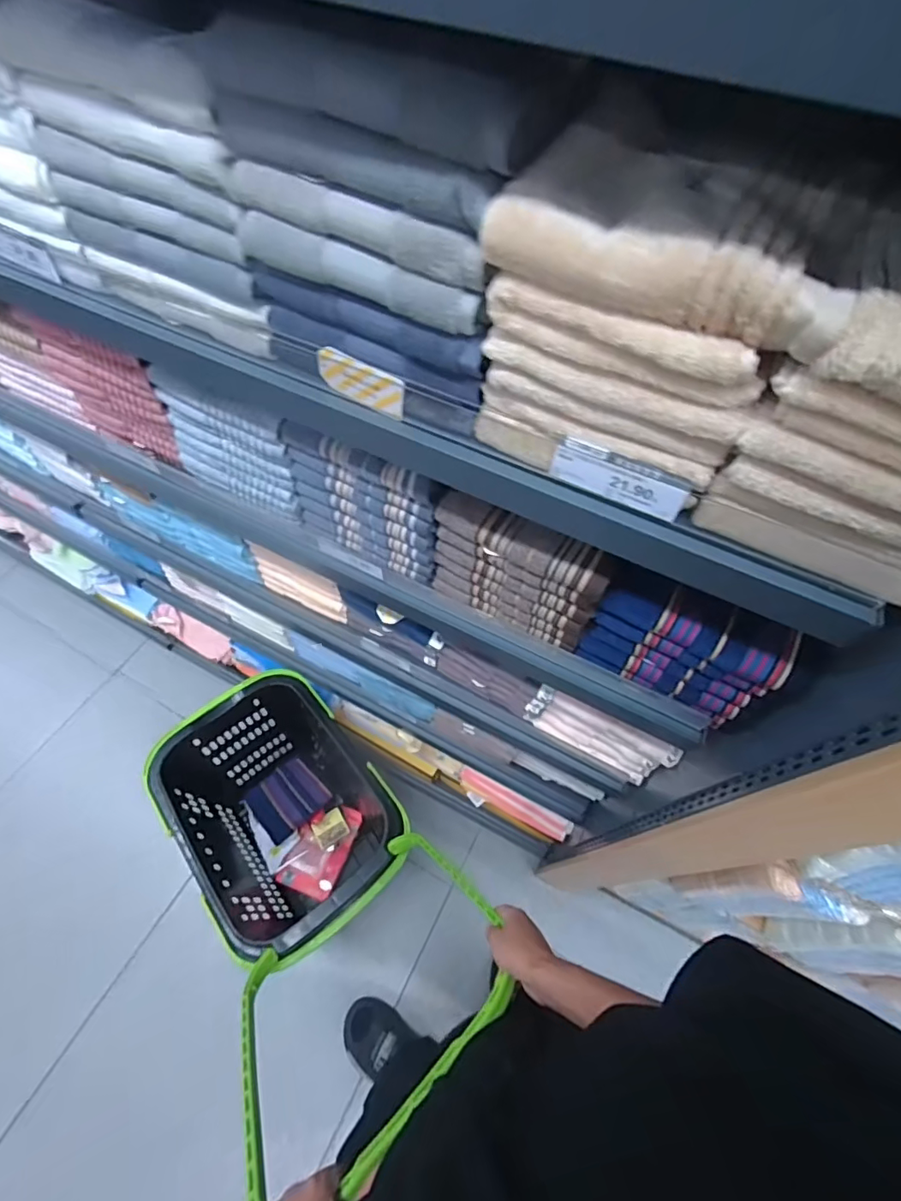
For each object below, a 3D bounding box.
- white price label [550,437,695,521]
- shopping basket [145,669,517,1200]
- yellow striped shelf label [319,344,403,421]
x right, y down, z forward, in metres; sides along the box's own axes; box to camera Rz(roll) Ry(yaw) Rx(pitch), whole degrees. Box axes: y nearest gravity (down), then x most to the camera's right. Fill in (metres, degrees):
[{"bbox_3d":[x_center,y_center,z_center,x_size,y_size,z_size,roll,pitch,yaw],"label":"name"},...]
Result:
[{"bbox_3d":[0.127,-0.092,0.388,0.100,0.039,0.005,26,61,12],"label":"white price label"},{"bbox_3d":[-0.292,0.454,0.985,0.377,0.806,0.744,-37,67,-22],"label":"shopping basket"},{"bbox_3d":[-0.077,-0.187,0.443,0.086,0.041,0.005,26,61,13],"label":"yellow striped shelf label"}]

